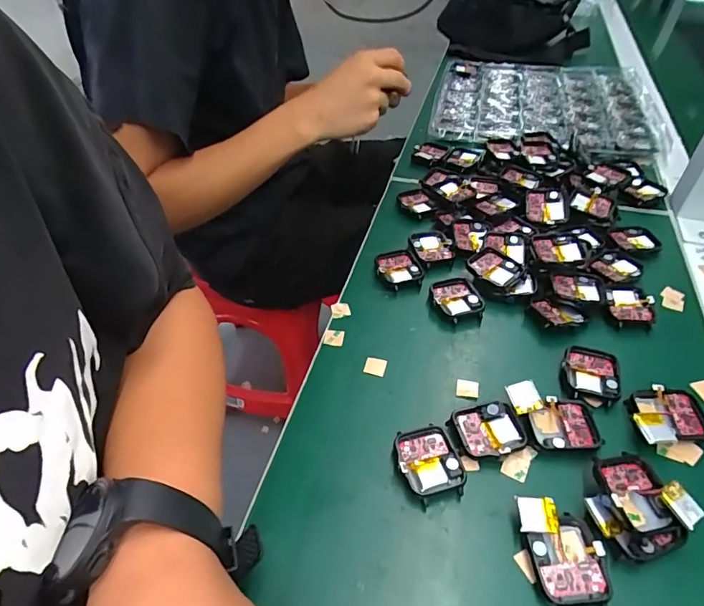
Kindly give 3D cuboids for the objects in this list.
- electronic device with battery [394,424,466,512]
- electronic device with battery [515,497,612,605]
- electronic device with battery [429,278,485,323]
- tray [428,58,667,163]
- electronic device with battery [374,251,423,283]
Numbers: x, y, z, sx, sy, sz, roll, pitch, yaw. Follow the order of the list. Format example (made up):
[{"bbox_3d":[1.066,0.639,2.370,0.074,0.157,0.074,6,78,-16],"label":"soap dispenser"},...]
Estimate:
[{"bbox_3d":[0.049,0.102,0.296,0.037,0.012,0.045,-13,46,-9],"label":"electronic device with battery"},{"bbox_3d":[0.115,0.136,0.255,0.038,0.016,0.053,-6,45,-2],"label":"electronic device with battery"},{"bbox_3d":[0.089,-0.003,0.398,0.036,0.011,0.042,-17,46,-13],"label":"electronic device with battery"},{"bbox_3d":[0.257,-0.275,0.643,0.272,0.021,0.255,8,46,11],"label":"tray"},{"bbox_3d":[0.043,-0.033,0.426,0.038,0.008,0.036,-14,46,-10],"label":"electronic device with battery"}]

